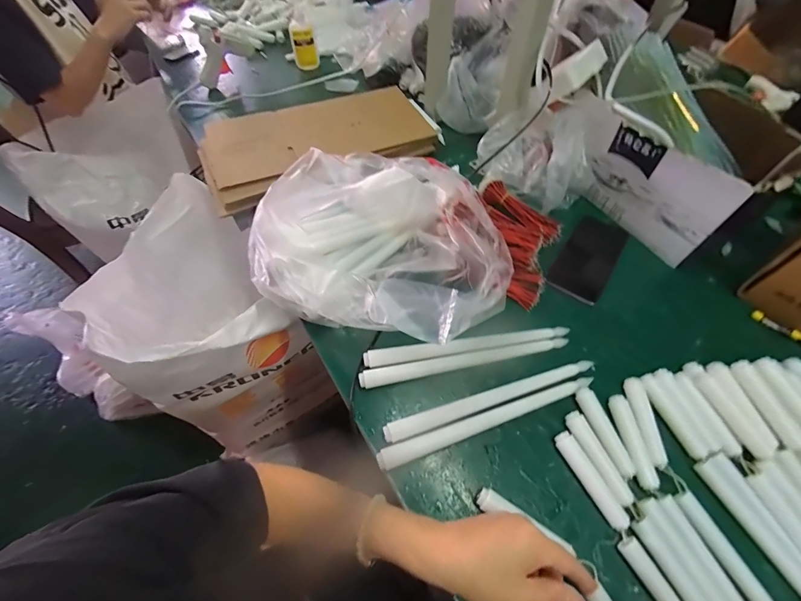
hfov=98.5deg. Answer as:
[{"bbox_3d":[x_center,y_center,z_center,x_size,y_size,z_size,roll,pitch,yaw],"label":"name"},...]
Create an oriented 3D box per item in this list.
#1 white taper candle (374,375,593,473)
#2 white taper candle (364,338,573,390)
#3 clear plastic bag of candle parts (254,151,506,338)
[{"bbox_3d":[0.095,0.127,0.371,0.247,0.016,0.018,-16,60,-13],"label":"white taper candle"},{"bbox_3d":[0.077,0.072,0.411,0.251,0.015,0.018,-9,59,-9],"label":"white taper candle"},{"bbox_3d":[-0.012,-0.084,0.441,0.307,0.087,0.271,22,59,10],"label":"clear plastic bag of candle parts"}]

